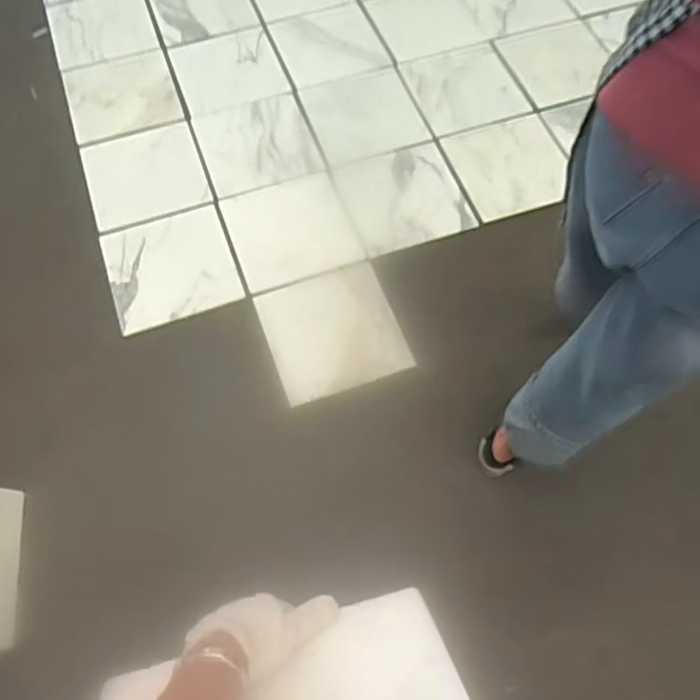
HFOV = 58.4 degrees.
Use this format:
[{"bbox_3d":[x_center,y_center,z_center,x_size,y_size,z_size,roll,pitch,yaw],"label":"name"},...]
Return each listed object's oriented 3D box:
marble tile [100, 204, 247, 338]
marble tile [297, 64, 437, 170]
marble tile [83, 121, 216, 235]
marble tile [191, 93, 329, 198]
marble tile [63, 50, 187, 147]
[{"bbox_3d":[-0.429,-0.200,1.512,0.287,0.016,0.276,-18,70,-11],"label":"marble tile"},{"bbox_3d":[0.040,-0.650,1.732,0.297,0.016,0.280,-20,70,-9],"label":"marble tile"},{"bbox_3d":[-0.522,-0.450,1.612,0.281,0.015,0.270,-18,68,-12],"label":"marble tile"},{"bbox_3d":[-0.244,-0.551,1.676,0.293,0.011,0.257,-18,76,-10],"label":"marble tile"},{"bbox_3d":[-0.615,-0.694,1.703,0.282,0.018,0.261,-21,68,-8],"label":"marble tile"}]

